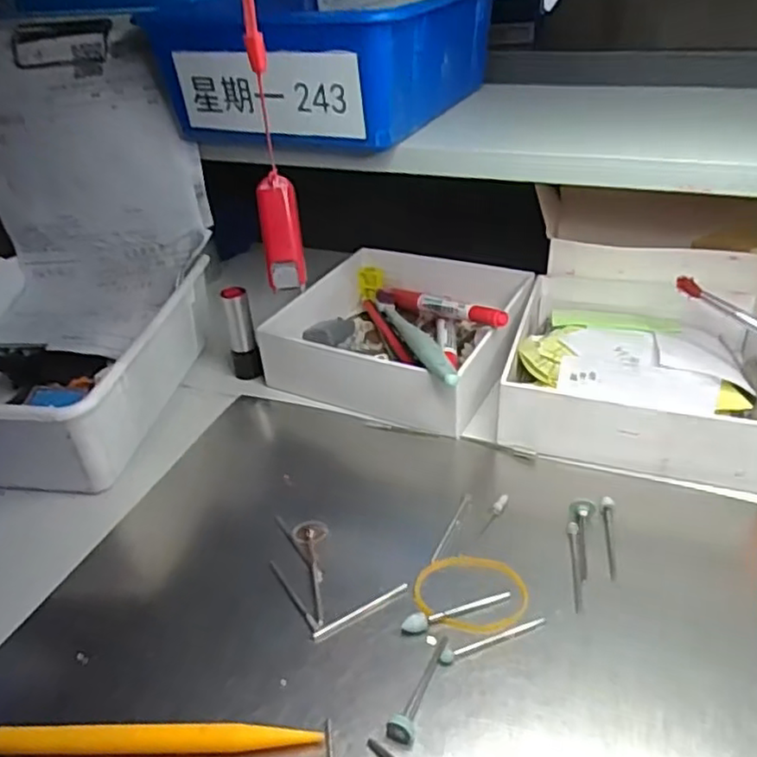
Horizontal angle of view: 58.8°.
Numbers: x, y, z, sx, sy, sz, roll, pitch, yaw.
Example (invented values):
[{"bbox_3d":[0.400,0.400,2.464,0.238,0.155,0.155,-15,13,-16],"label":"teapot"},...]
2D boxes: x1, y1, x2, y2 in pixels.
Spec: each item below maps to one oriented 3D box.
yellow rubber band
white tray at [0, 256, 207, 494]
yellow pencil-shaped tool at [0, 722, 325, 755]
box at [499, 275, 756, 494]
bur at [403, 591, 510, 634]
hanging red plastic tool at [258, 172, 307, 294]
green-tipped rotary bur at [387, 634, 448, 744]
[{"bbox_3d":[0.038,0.088,0.278,0.045,0.006,0.038,7,38,18],"label":"yellow rubber band"},{"bbox_3d":[-0.202,-0.008,0.404,0.166,0.063,0.173,2,37,11],"label":"white tray"},{"bbox_3d":[-0.089,0.126,0.235,0.135,0.010,0.009,-4,36,4],"label":"yellow pencil-shaped tool"},{"bbox_3d":[0.148,-0.012,0.379,0.145,0.041,0.148,6,38,16],"label":"box"},{"bbox_3d":[0.032,0.093,0.269,0.046,0.006,0.006,-15,37,-11],"label":"bur"},{"bbox_3d":[-0.040,-0.060,0.276,0.014,0.045,0.015,-5,14,2],"label":"hanging red plastic tool"},{"bbox_3d":[0.015,0.109,0.243,0.009,0.009,0.044,9,39,20],"label":"green-tipped rotary bur"}]

